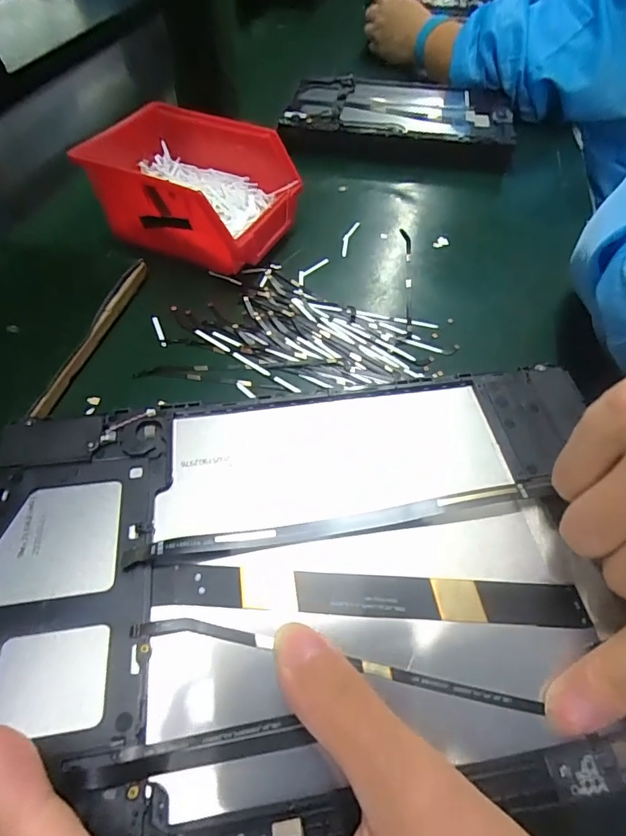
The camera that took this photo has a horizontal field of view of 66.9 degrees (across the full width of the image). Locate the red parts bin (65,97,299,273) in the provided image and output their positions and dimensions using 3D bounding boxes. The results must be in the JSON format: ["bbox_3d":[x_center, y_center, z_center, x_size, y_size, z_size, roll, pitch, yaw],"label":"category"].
[{"bbox_3d":[-0.100,-0.184,0.386,0.157,0.074,0.106,20,55,13],"label":"red parts bin"}]

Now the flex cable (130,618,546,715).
[{"bbox_3d":[0.006,0.075,0.147,0.125,0.004,0.008,10,54,4],"label":"flex cable"}]

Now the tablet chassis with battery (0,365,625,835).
[{"bbox_3d":[0.002,0.051,0.164,0.226,0.012,0.144,-6,54,-6],"label":"tablet chassis with battery"}]

